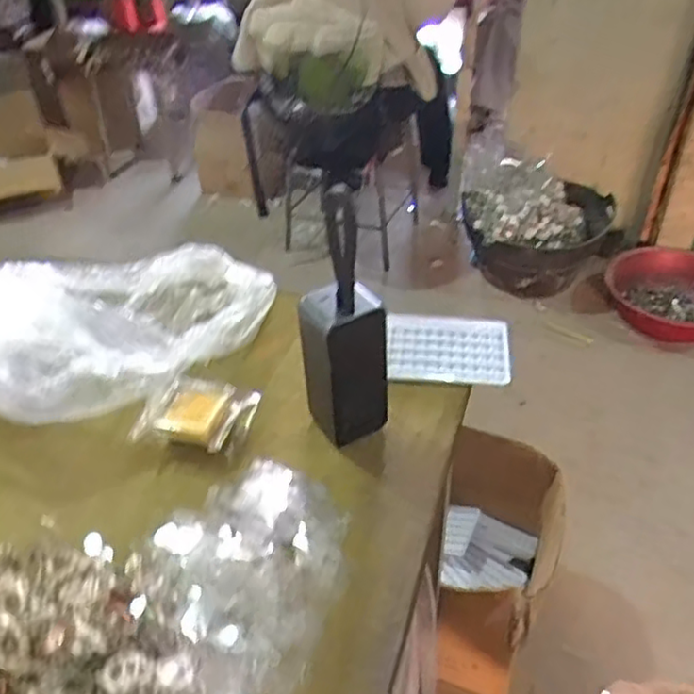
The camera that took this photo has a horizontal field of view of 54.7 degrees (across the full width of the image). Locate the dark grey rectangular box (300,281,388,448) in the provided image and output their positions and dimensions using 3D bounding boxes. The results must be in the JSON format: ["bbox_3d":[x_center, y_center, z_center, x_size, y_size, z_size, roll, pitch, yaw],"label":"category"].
[{"bbox_3d":[-0.003,0.018,0.541,0.053,0.139,0.051,-21,43,-23],"label":"dark grey rectangular box"}]

